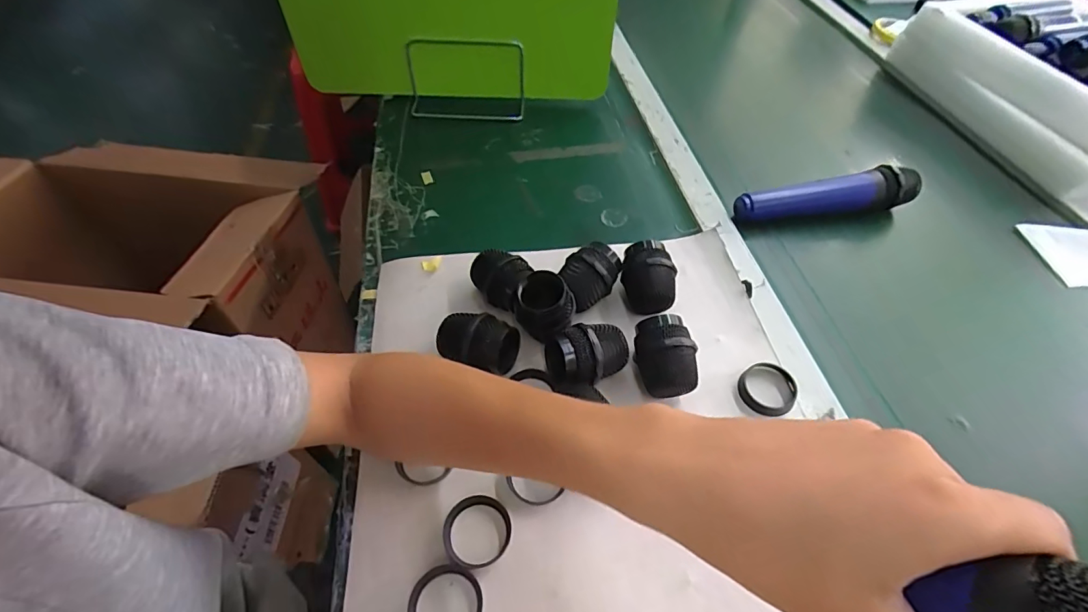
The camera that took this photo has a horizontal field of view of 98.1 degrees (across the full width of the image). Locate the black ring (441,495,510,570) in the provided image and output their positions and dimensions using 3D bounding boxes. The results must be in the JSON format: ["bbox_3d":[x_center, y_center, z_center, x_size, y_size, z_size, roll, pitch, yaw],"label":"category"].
[{"bbox_3d":[-0.044,0.150,0.314,0.044,0.007,0.043,1,54,-1],"label":"black ring"}]

